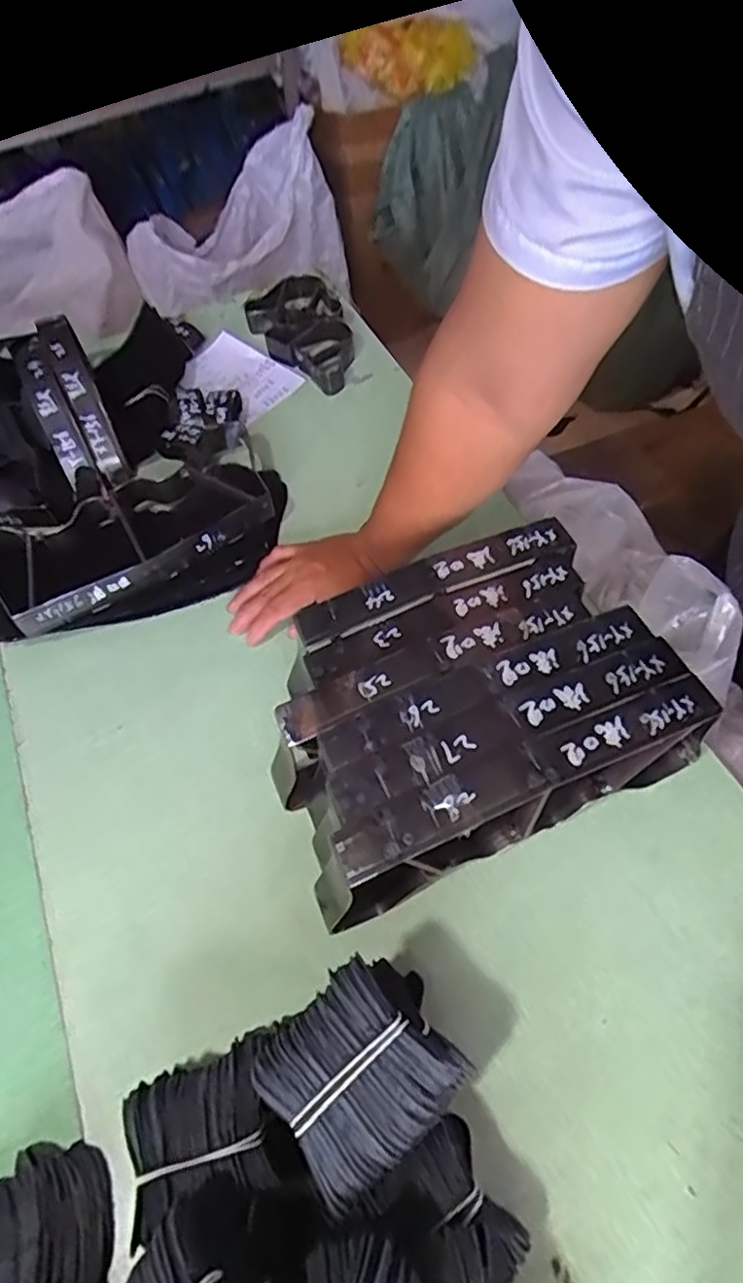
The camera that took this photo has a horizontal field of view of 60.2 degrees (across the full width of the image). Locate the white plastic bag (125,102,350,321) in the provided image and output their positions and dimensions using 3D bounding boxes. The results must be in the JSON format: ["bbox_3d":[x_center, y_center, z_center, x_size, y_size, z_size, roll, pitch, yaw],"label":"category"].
[{"bbox_3d":[-0.328,-0.985,1.531,0.479,0.333,0.335,-31,67,-15],"label":"white plastic bag"}]

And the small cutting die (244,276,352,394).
[{"bbox_3d":[-0.090,-0.397,0.826,0.120,0.033,0.206,-13,58,-4],"label":"small cutting die"}]

